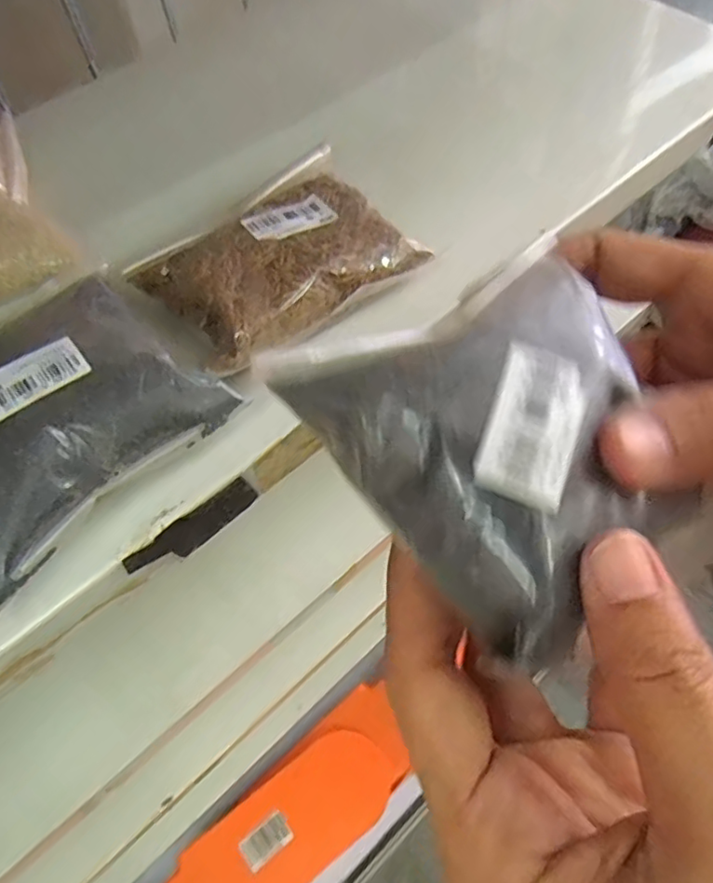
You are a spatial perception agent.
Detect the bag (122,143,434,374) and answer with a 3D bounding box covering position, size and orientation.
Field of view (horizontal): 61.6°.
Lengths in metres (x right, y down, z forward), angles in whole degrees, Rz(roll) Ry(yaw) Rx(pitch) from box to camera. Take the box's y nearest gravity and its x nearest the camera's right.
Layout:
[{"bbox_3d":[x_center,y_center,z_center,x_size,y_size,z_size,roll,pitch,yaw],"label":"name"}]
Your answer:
[{"bbox_3d":[-0.029,-0.069,0.218,0.088,0.015,0.067,-37,66,-18],"label":"bag"}]

